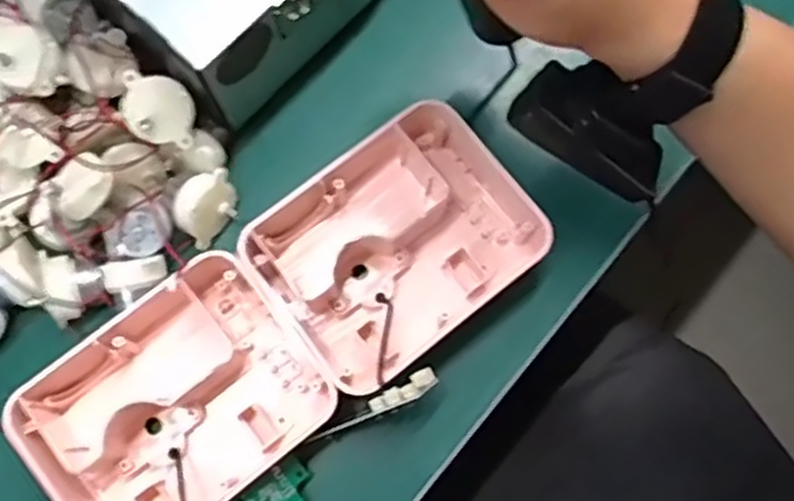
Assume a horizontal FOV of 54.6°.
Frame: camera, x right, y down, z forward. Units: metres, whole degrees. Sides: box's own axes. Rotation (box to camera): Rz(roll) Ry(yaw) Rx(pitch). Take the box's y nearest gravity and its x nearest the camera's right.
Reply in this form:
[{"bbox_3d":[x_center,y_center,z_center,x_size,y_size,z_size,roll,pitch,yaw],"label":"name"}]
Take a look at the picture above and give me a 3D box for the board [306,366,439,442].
[{"bbox_3d":[-0.014,0.076,0.361,0.071,0.017,0.012,-32,76,18],"label":"board"}]

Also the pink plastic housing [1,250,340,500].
[{"bbox_3d":[-0.107,0.075,0.371,0.132,0.057,0.105,-39,78,-8],"label":"pink plastic housing"}]

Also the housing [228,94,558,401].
[{"bbox_3d":[0.000,-0.001,0.389,0.126,0.055,0.097,-38,78,-8],"label":"housing"}]

